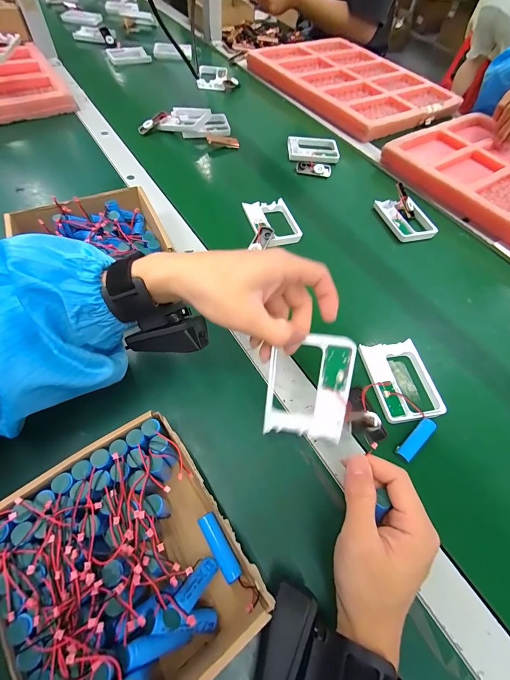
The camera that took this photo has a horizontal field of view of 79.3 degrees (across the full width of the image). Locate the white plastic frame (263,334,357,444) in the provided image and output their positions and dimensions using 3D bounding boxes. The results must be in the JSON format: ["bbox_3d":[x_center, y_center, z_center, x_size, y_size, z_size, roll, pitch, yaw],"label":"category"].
[{"bbox_3d":[0.046,0.041,0.266,0.069,0.094,0.008,7,17,9],"label":"white plastic frame"}]

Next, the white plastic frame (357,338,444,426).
[{"bbox_3d":[0.165,0.044,0.348,0.074,0.012,0.093,-5,59,-7],"label":"white plastic frame"}]

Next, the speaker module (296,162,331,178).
[{"bbox_3d":[0.109,-0.317,0.571,0.064,0.009,0.024,10,58,2],"label":"speaker module"}]

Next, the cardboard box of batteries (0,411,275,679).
[{"bbox_3d":[-0.091,0.162,0.226,0.142,0.067,0.166,-32,66,-21],"label":"cardboard box of batteries"}]

